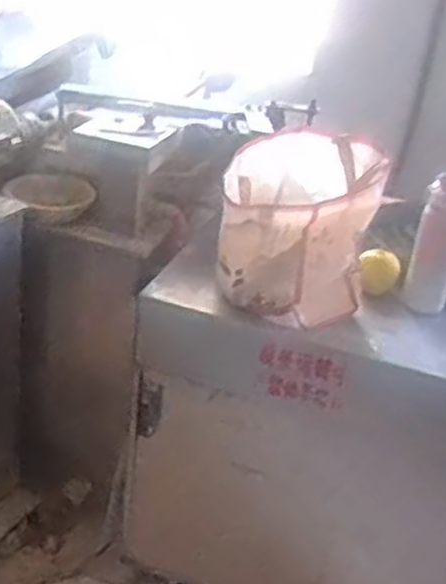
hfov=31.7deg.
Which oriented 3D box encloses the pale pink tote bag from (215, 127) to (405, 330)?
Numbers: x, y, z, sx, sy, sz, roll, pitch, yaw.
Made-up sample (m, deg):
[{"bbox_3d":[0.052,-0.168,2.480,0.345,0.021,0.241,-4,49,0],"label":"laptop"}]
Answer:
[{"bbox_3d":[0.133,-0.124,1.438,0.276,0.271,0.291,6,29,-1],"label":"pale pink tote bag"}]

